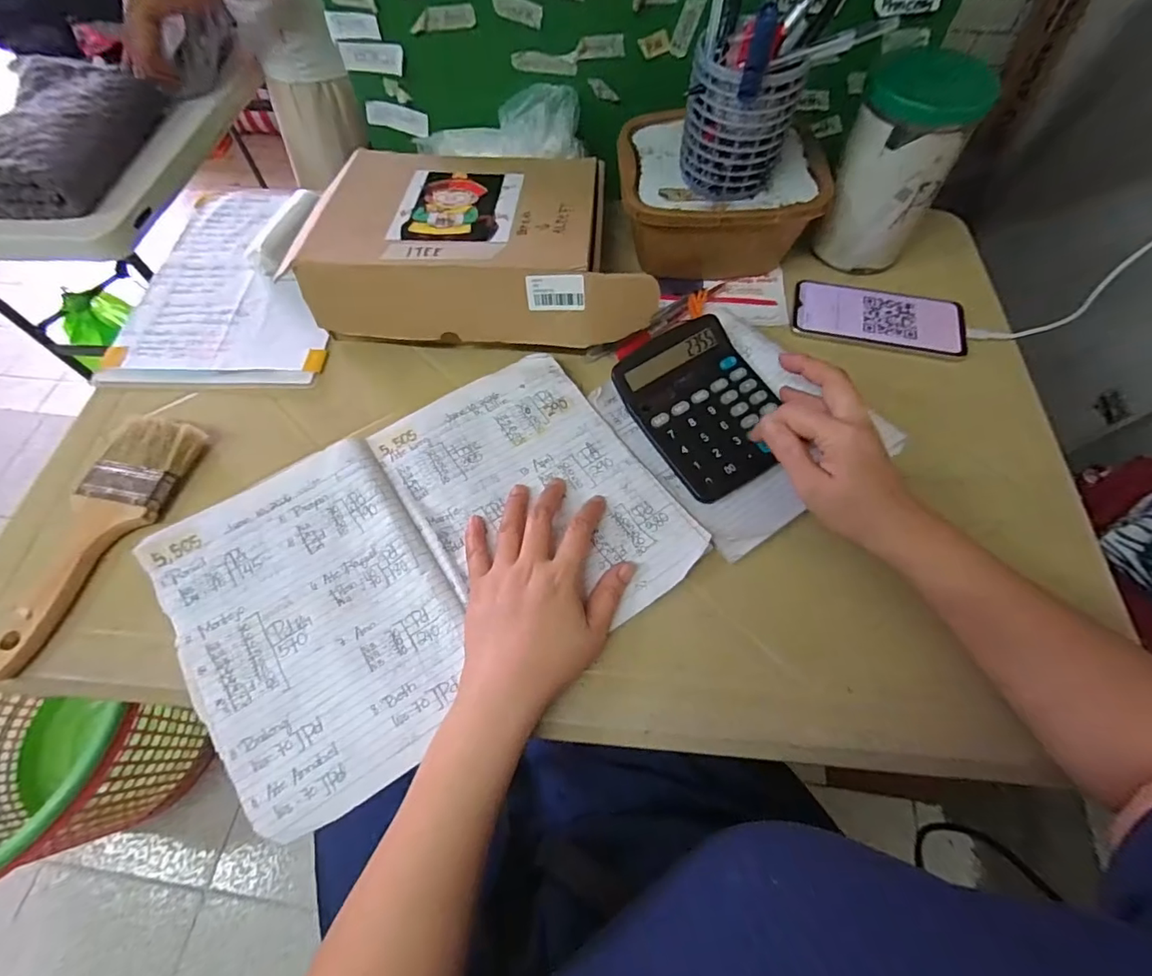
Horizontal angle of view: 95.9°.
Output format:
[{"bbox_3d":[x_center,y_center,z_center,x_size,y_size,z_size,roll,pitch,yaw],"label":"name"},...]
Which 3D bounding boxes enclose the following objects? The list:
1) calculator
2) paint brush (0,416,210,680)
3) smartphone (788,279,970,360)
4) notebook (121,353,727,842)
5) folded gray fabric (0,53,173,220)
[{"bbox_3d":[0.115,-0.074,0.448,0.116,0.035,0.141,-29,67,-14],"label":"calculator"},{"bbox_3d":[-0.384,0.037,0.415,0.070,0.024,0.214,10,63,5],"label":"paint brush"},{"bbox_3d":[0.300,-0.170,0.514,0.159,0.011,0.073,12,63,6],"label":"smartphone"},{"bbox_3d":[-0.113,0.051,0.403,0.363,0.019,0.240,-31,72,-14],"label":"notebook"},{"bbox_3d":[-0.884,-0.600,0.882,0.228,0.089,0.318,3,63,2],"label":"folded gray fabric"}]

